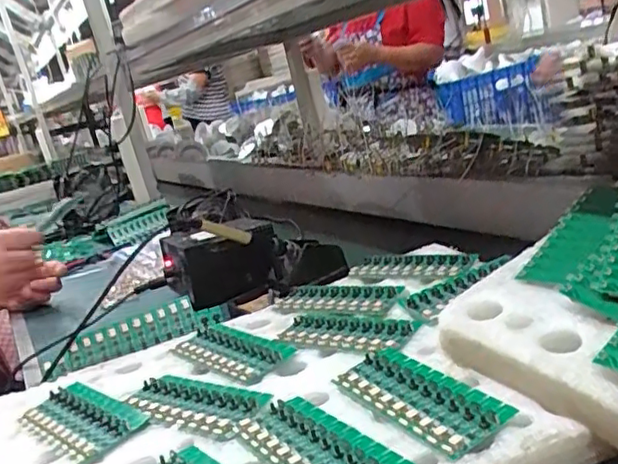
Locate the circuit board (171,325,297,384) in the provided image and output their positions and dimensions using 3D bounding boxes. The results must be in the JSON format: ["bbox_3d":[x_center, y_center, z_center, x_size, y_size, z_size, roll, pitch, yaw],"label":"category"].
[{"bbox_3d":[-0.077,0.114,0.596,0.060,0.006,0.135,-27,20,-39],"label":"circuit board"}]

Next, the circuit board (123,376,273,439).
[{"bbox_3d":[-0.097,0.141,0.514,0.139,0.008,0.065,-1,20,38],"label":"circuit board"}]

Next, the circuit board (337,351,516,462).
[{"bbox_3d":[0.079,0.119,0.445,0.061,0.012,0.134,-22,18,-28],"label":"circuit board"}]

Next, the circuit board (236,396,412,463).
[{"bbox_3d":[0.007,0.145,0.416,0.063,0.009,0.137,-23,18,-29],"label":"circuit board"}]

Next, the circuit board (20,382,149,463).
[{"bbox_3d":[-0.199,0.158,0.526,0.137,0.012,0.063,3,23,46],"label":"circuit board"}]

